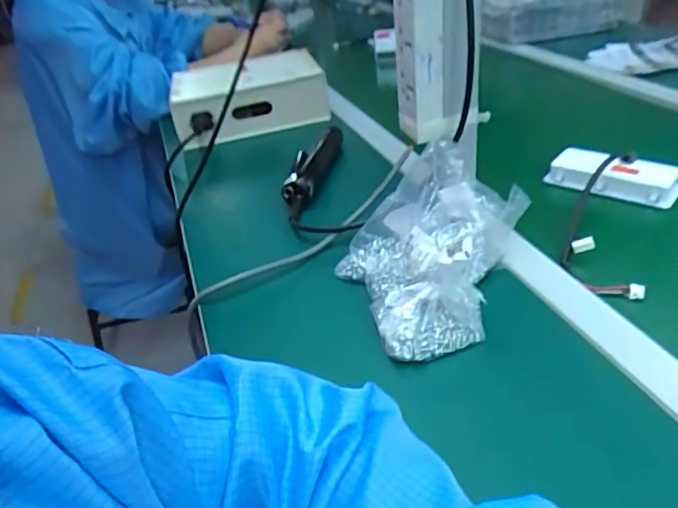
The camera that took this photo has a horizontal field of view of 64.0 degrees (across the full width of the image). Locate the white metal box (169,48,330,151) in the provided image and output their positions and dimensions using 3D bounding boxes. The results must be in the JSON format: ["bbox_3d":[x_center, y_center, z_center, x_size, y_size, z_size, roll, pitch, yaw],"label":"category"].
[{"bbox_3d":[-0.164,-0.287,0.989,0.263,0.088,0.188,-12,35,-7],"label":"white metal box"}]

